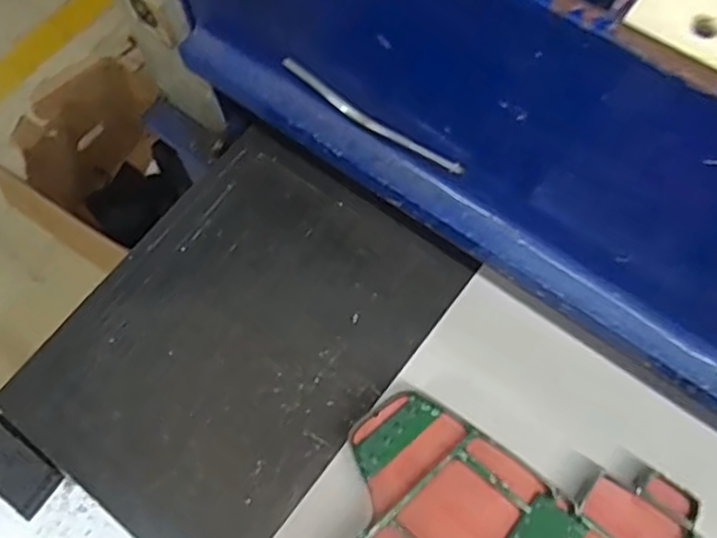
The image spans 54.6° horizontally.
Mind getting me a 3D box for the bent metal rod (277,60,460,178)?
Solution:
[{"bbox_3d":[0.006,-0.099,0.464,0.144,0.019,0.013,33,72,16],"label":"bent metal rod"}]

